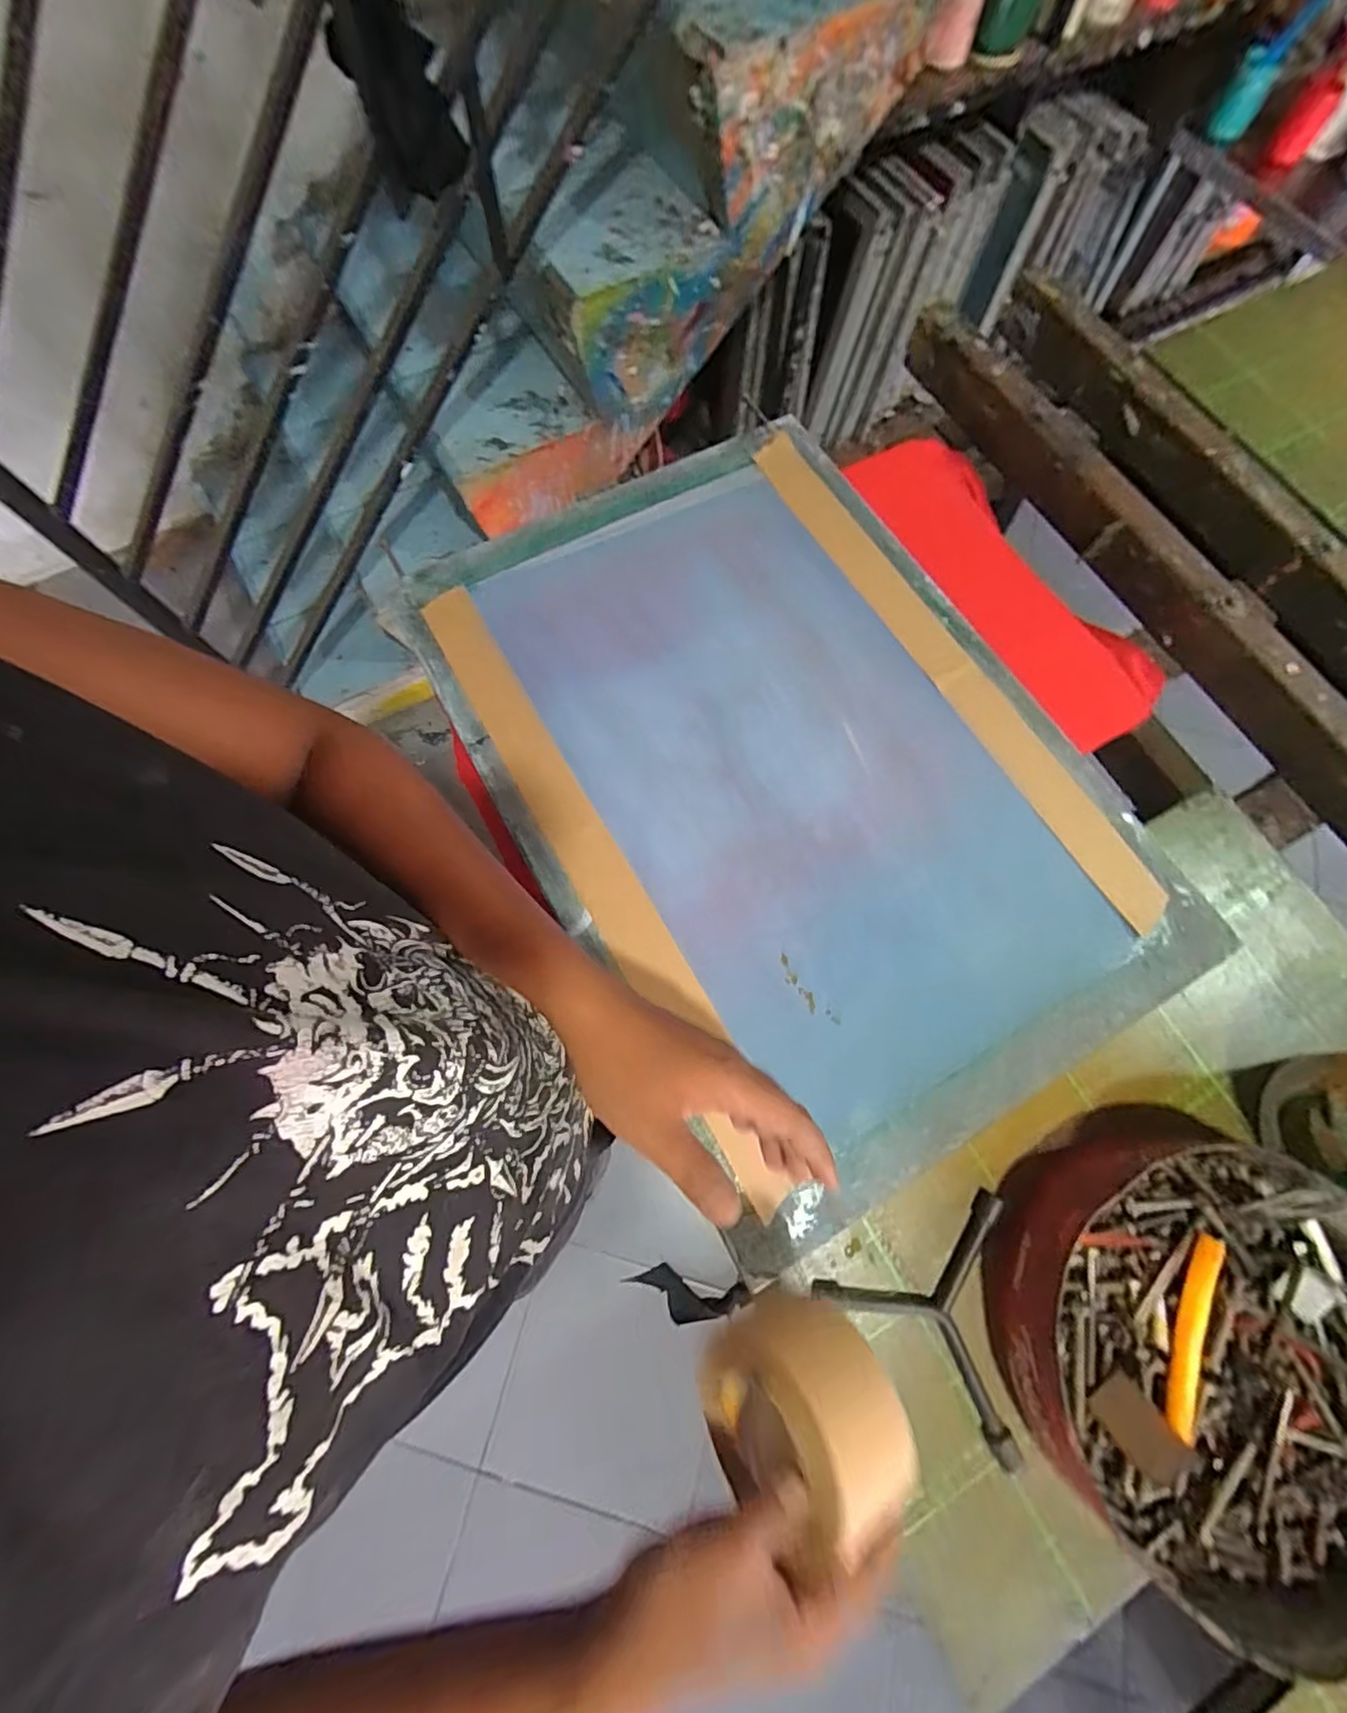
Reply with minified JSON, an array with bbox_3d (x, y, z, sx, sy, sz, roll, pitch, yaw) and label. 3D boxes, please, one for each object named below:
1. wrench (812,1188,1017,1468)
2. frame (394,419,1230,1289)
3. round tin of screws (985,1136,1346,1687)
[{"bbox_3d":[0.201,0.345,0.423,0.150,0.019,0.142,-23,74,-8],"label":"wrench"},{"bbox_3d":[0.094,-0.087,0.529,0.458,0.037,0.641,-28,73,-12],"label":"frame"},{"bbox_3d":[0.371,0.336,0.397,0.277,0.070,0.261,0,73,-1],"label":"round tin of screws"}]

